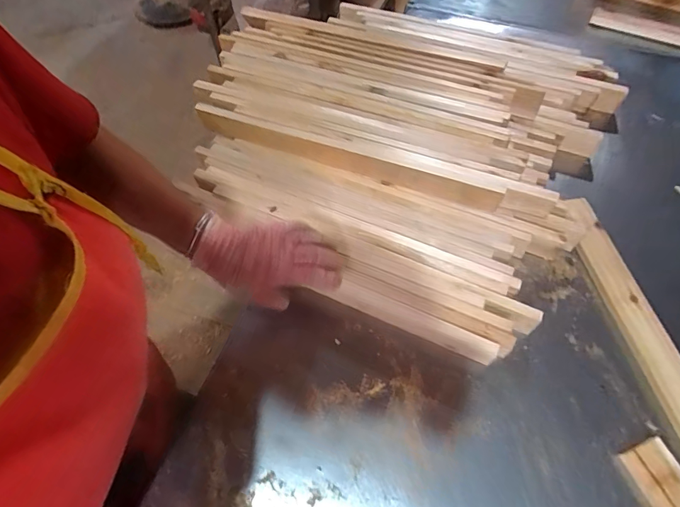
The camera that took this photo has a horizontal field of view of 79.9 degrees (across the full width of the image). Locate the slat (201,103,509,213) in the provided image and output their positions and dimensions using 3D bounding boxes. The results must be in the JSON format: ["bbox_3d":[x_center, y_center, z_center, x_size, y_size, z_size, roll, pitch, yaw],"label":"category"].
[{"bbox_3d":[-0.006,-0.153,0.624,0.489,0.052,0.019,21,62,12],"label":"slat"}]

